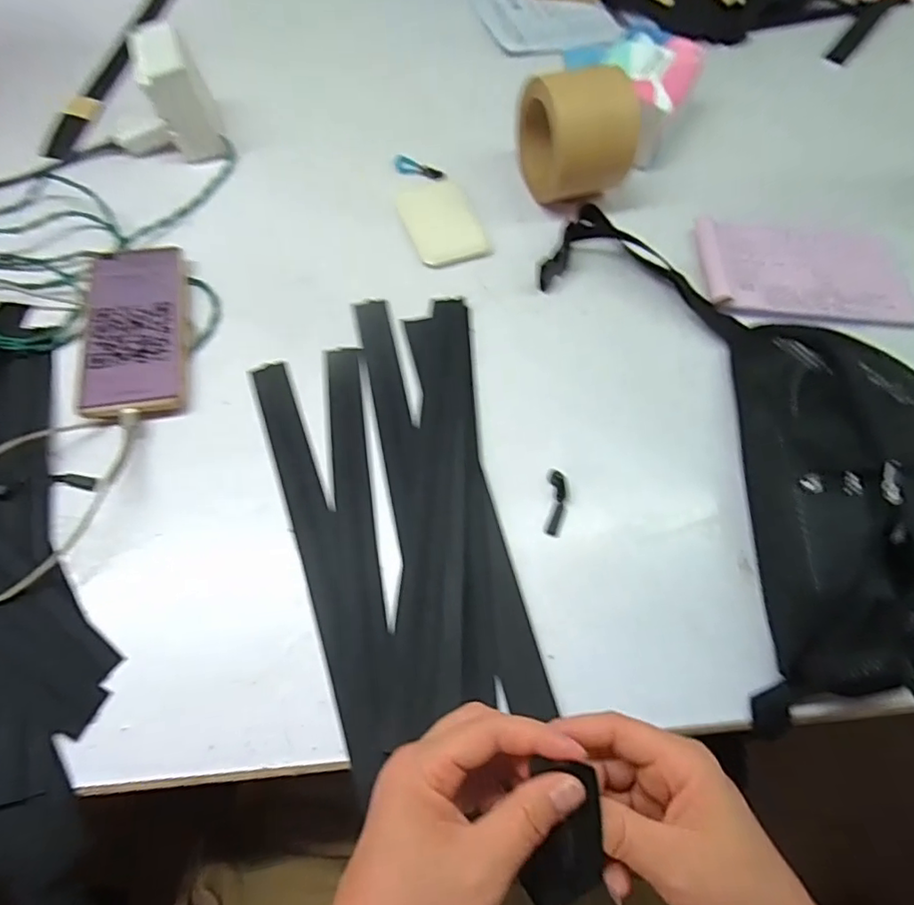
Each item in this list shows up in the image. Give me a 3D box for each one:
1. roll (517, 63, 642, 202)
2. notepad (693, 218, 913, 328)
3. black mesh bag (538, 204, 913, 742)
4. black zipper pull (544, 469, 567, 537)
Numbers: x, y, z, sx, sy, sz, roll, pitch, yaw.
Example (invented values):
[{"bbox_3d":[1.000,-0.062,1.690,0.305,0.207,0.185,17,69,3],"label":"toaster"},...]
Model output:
[{"bbox_3d":[0.110,-0.298,0.538,0.078,0.111,0.100,-15,66,-10],"label":"roll"},{"bbox_3d":[0.325,-0.168,0.535,0.186,0.020,0.122,2,64,-2],"label":"notepad"},{"bbox_3d":[0.230,-0.057,0.443,0.212,0.087,0.445,-15,66,-10],"label":"black mesh bag"},{"bbox_3d":[0.074,0.038,0.431,0.015,0.010,0.050,7,64,1],"label":"black zipper pull"}]

